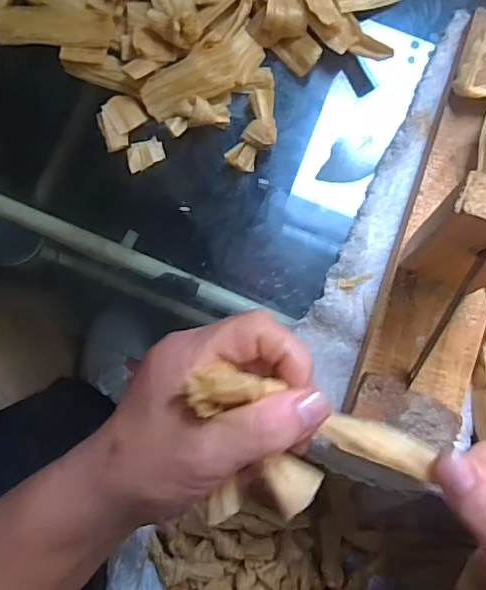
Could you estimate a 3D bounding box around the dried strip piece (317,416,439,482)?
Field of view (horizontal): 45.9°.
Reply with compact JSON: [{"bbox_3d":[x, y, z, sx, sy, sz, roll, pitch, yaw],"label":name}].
[{"bbox_3d":[0.059,0.065,0.252,0.051,0.007,0.016,20,82,-6],"label":"dried strip piece"}]

